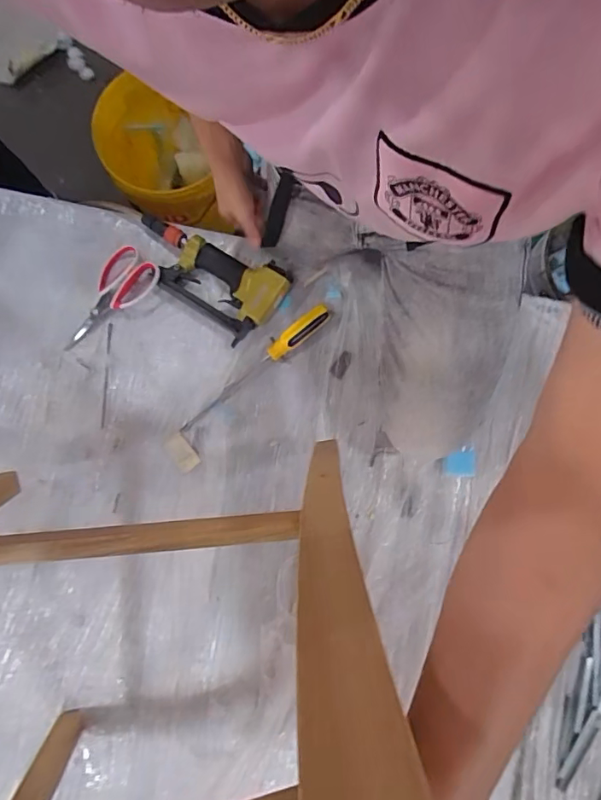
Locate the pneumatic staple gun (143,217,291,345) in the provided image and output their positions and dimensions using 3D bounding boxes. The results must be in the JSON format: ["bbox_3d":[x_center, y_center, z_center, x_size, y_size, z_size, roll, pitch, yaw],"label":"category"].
[{"bbox_3d":[-0.147,-0.207,0.808,0.250,0.042,0.130,38,82,7],"label":"pneumatic staple gun"}]

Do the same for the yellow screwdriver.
[{"bbox_3d":[-0.070,-0.052,0.786,0.281,0.037,0.029,-37,82,-6],"label":"yellow screwdriver"}]

